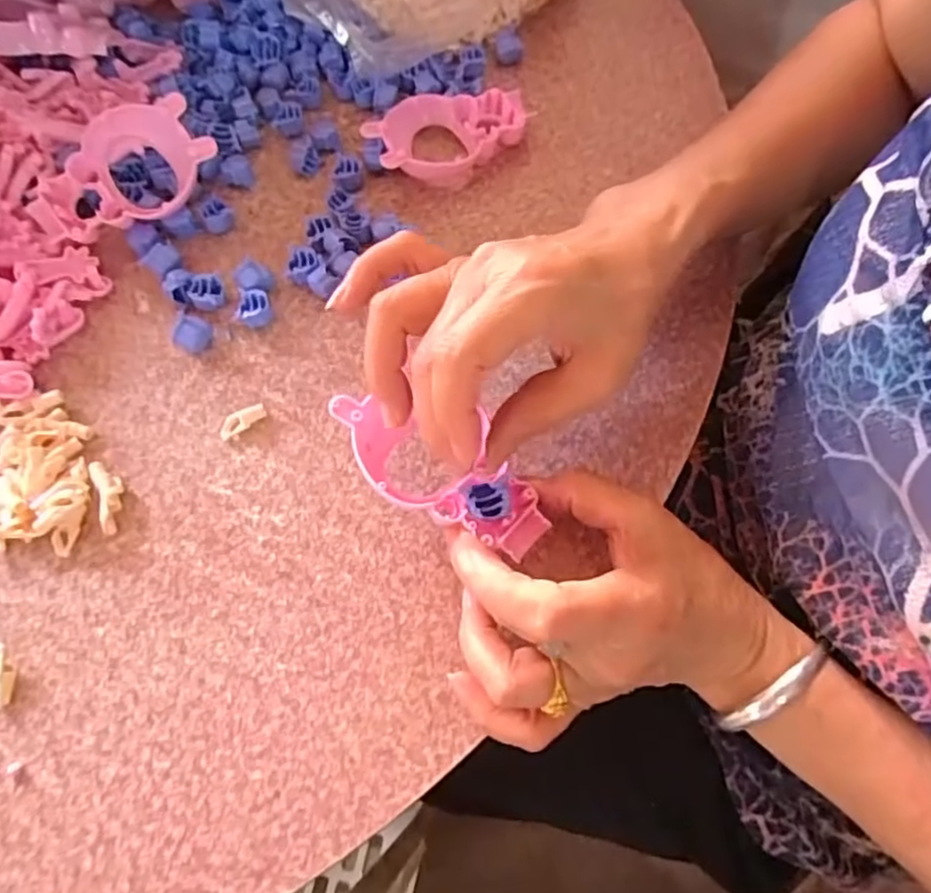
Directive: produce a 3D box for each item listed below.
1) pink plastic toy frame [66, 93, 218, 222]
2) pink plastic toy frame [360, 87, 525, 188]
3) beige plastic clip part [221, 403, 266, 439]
[{"bbox_3d":[-0.178,-0.160,0.370,0.073,0.025,0.061,-33,88,4],"label":"pink plastic toy frame"},{"bbox_3d":[-0.010,-0.186,0.396,0.096,0.027,0.061,-9,65,-3],"label":"pink plastic toy frame"},{"bbox_3d":[-0.114,-0.014,0.335,0.025,0.006,0.012,-29,68,-12],"label":"beige plastic clip part"}]

